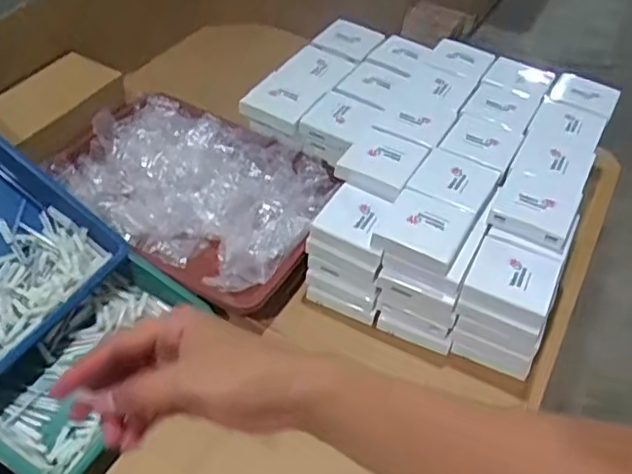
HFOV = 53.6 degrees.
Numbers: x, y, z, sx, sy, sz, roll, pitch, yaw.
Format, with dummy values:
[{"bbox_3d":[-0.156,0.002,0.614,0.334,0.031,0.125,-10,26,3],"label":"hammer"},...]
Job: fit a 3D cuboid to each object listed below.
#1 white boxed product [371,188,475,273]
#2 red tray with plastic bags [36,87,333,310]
[{"bbox_3d":[0.116,-0.009,0.675,0.084,0.023,0.087,25,48,16],"label":"white boxed product"},{"bbox_3d":[-0.157,-0.054,0.796,0.339,0.071,0.249,23,48,14],"label":"red tray with plastic bags"}]

